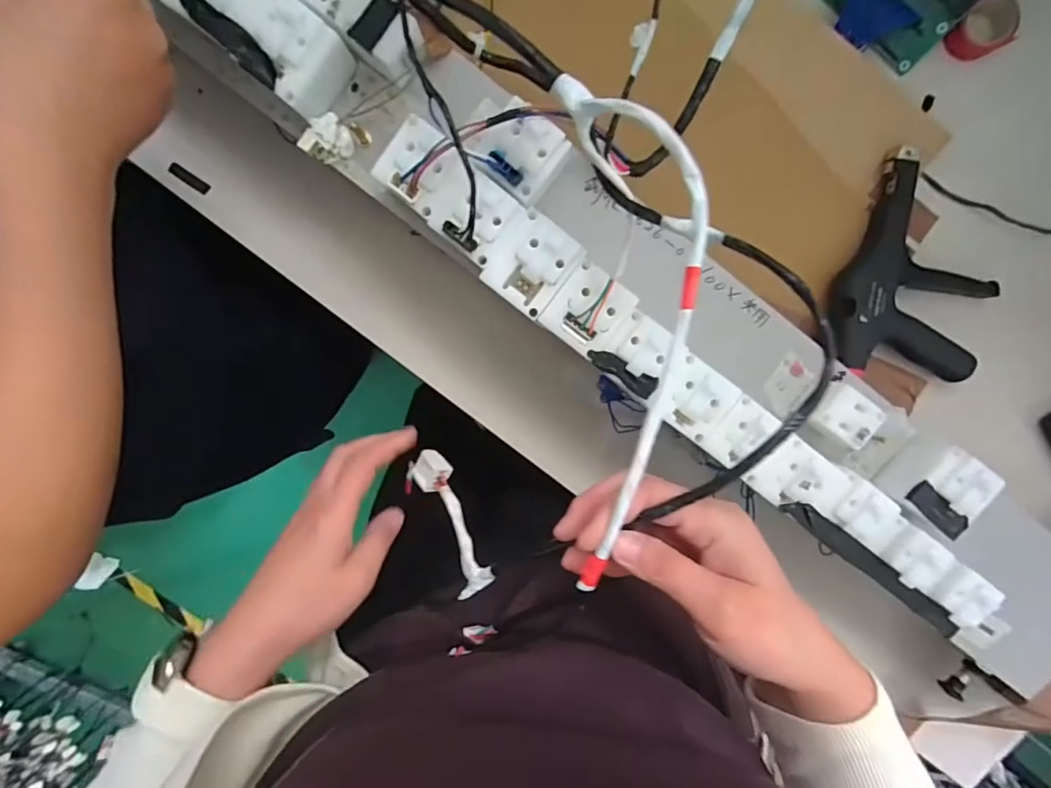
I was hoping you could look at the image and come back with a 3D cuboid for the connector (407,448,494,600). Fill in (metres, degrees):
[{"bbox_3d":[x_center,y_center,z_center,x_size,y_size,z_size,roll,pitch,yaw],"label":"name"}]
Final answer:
[{"bbox_3d":[-0.053,0.085,0.346,0.032,0.116,0.015,-39,134,3],"label":"connector"}]

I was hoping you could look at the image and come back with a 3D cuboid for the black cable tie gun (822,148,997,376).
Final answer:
[{"bbox_3d":[0.322,-0.094,0.416,0.131,0.035,0.164,15,96,-3],"label":"black cable tie gun"}]

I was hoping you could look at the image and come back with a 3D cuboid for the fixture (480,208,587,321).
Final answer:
[{"bbox_3d":[0.004,-0.083,0.327,0.050,0.023,0.054,39,95,-6],"label":"fixture"}]

